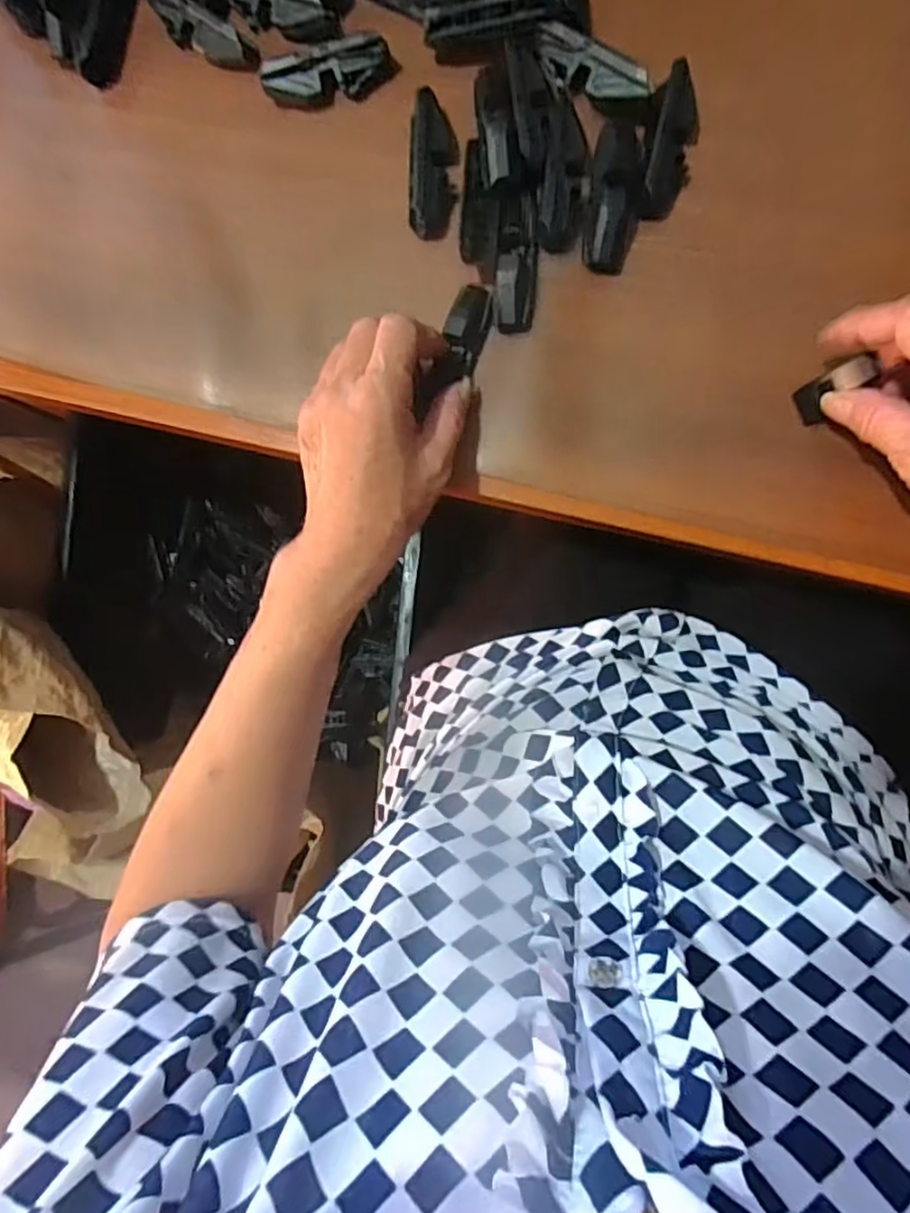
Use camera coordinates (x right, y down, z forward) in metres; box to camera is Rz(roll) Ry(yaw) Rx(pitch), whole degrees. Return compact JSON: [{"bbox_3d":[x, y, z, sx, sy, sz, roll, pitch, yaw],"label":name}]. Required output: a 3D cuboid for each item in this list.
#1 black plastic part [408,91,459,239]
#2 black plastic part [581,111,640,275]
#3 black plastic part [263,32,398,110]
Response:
[{"bbox_3d":[-0.012,-0.244,0.365,0.026,0.025,0.070,1,93,13],"label":"black plastic part"},{"bbox_3d":[0.085,-0.221,0.344,0.026,0.019,0.078,7,94,13],"label":"black plastic part"},{"bbox_3d":[-0.072,-0.300,0.369,0.073,0.022,0.017,-10,90,14],"label":"black plastic part"}]

